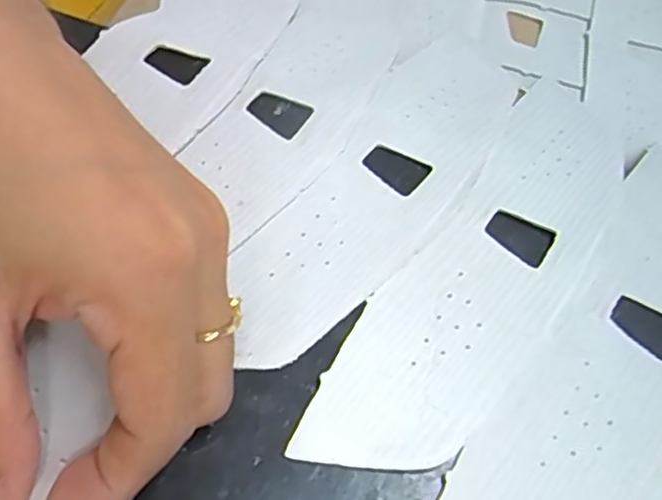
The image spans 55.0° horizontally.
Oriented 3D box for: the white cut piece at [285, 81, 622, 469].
[{"bbox_3d":[0.059,0.002,0.222,0.051,0.014,0.188,32,61,13],"label":"white cut piece"}]

